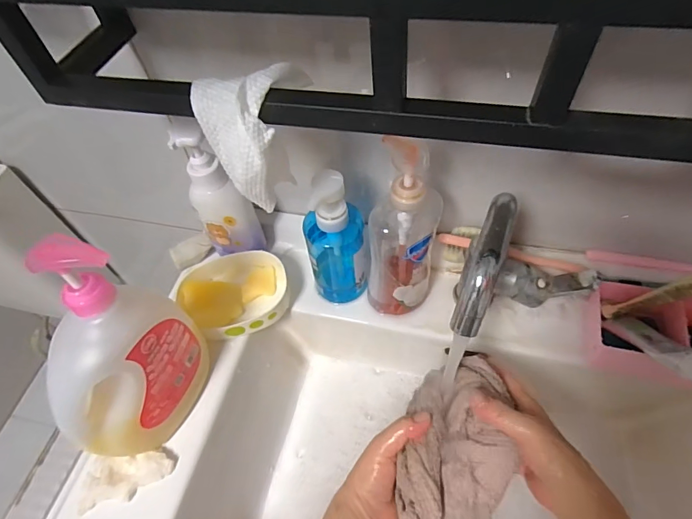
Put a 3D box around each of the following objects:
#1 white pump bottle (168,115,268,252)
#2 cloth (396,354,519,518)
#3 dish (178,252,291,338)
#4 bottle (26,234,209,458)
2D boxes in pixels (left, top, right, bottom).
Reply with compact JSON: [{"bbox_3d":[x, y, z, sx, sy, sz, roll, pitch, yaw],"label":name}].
[{"bbox_3d":[-0.150,-0.074,0.505,0.061,0.198,0.045,0,55,5],"label":"white pump bottle"},{"bbox_3d":[0.100,0.166,0.379,0.090,0.036,0.156,10,57,12],"label":"cloth"},{"bbox_3d":[-0.142,0.046,0.548,0.136,0.037,0.121,-27,57,-13],"label":"dish"},{"bbox_3d":[-0.210,0.099,0.398,0.060,0.205,0.144,25,61,21],"label":"bottle"}]

